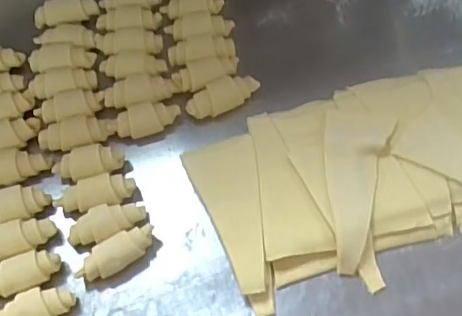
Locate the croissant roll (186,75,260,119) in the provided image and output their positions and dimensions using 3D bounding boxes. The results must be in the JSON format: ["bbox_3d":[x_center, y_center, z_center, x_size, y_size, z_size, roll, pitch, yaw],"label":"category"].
[{"bbox_3d":[-0.009,-0.068,0.640,0.085,0.026,0.032,-31,67,-12],"label":"croissant roll"}]

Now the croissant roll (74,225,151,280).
[{"bbox_3d":[-0.113,0.097,0.563,0.081,0.033,0.029,-27,66,-11],"label":"croissant roll"}]

